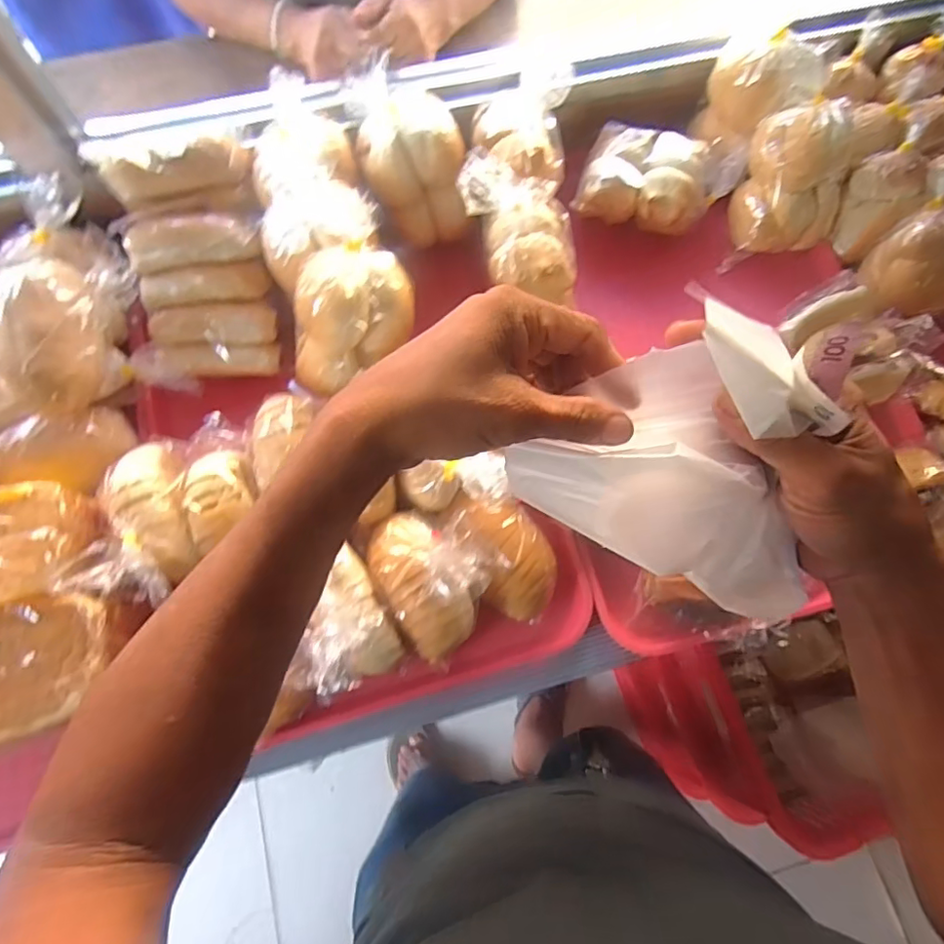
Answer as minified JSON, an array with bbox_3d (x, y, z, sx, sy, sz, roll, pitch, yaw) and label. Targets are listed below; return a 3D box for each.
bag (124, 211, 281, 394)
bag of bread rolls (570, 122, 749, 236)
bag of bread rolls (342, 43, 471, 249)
[{"bbox_3d":[-0.284,-0.183,0.607,0.145,0.055,0.173,0,105,-7],"label":"bag"},{"bbox_3d":[0.218,-0.341,0.670,0.175,0.057,0.099,12,73,3],"label":"bag of bread rolls"},{"bbox_3d":[-0.065,-0.332,0.618,0.111,0.137,0.105,-18,74,-6],"label":"bag of bread rolls"}]

